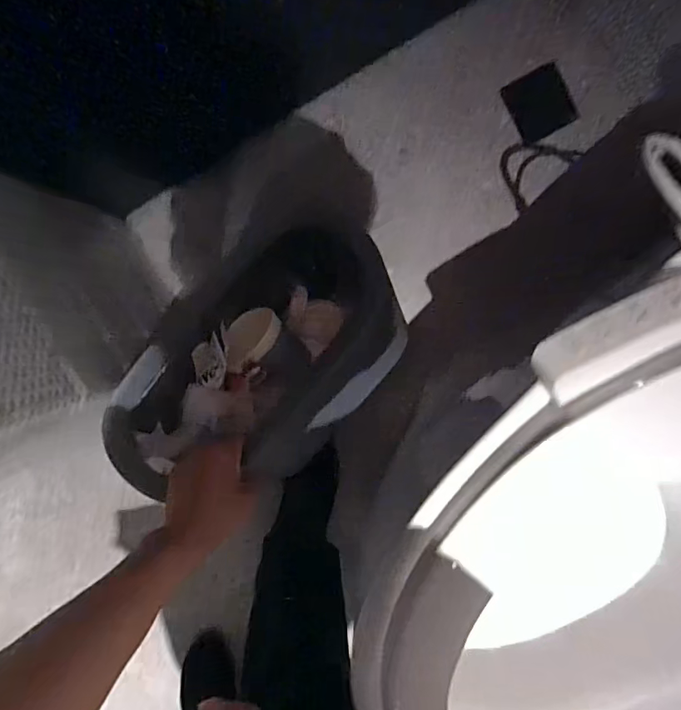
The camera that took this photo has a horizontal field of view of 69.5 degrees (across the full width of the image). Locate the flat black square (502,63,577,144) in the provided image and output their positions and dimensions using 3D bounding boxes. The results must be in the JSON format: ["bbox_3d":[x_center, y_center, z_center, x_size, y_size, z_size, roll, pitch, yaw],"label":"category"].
[{"bbox_3d":[0.326,-0.410,0.802,0.089,0.009,0.099,-24,97,17],"label":"flat black square"}]

